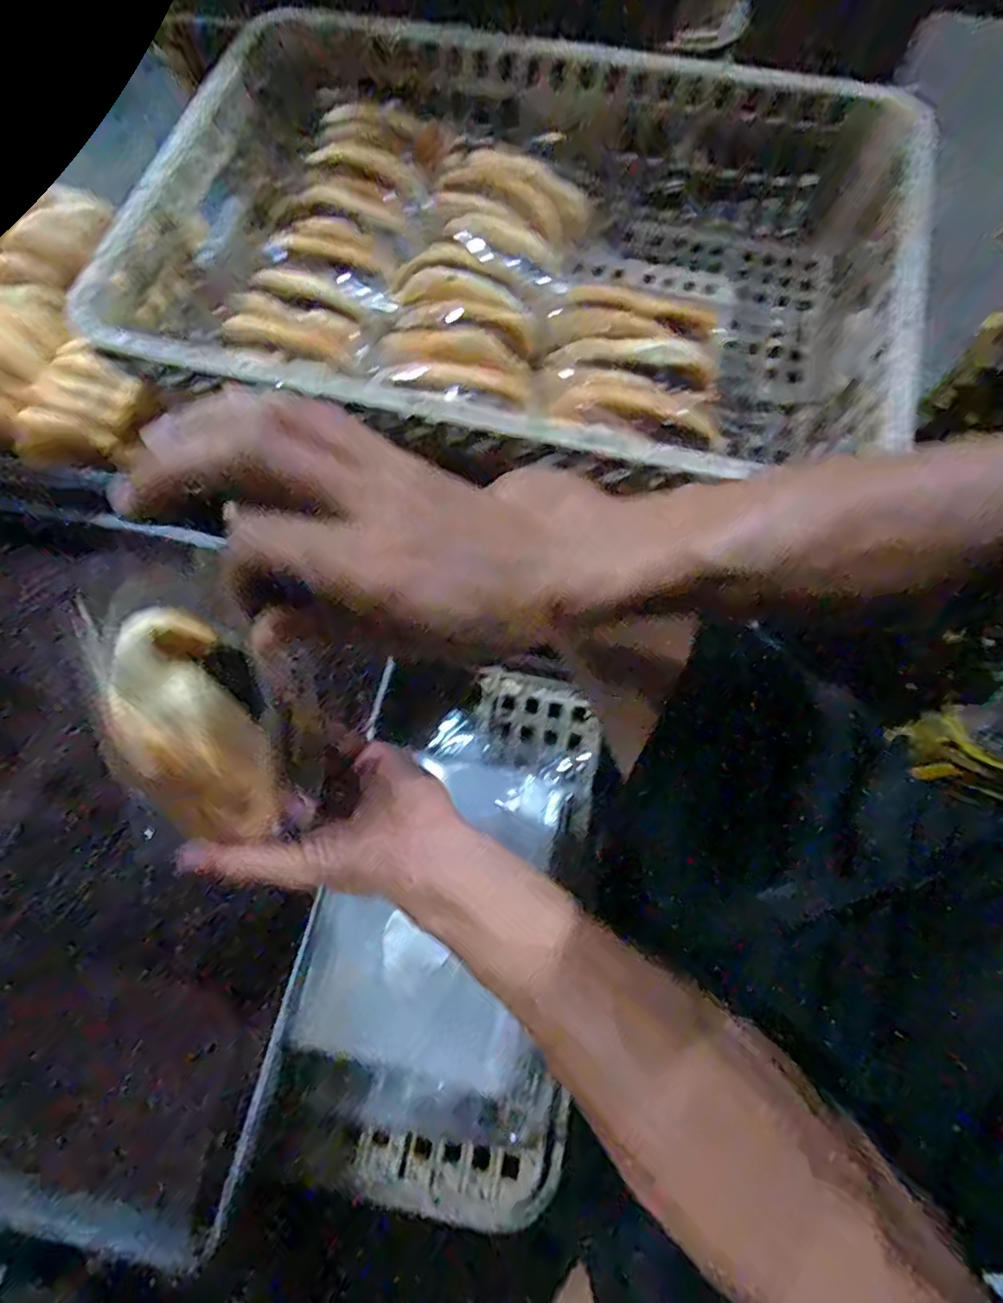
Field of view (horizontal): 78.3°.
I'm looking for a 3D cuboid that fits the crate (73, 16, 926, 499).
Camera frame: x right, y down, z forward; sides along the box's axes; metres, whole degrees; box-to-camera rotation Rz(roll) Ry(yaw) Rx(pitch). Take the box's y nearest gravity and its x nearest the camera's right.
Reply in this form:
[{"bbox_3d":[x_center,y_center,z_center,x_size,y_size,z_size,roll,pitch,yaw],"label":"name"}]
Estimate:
[{"bbox_3d":[0.013,-0.326,0.538,0.602,0.136,0.422,12,70,4],"label":"crate"}]

